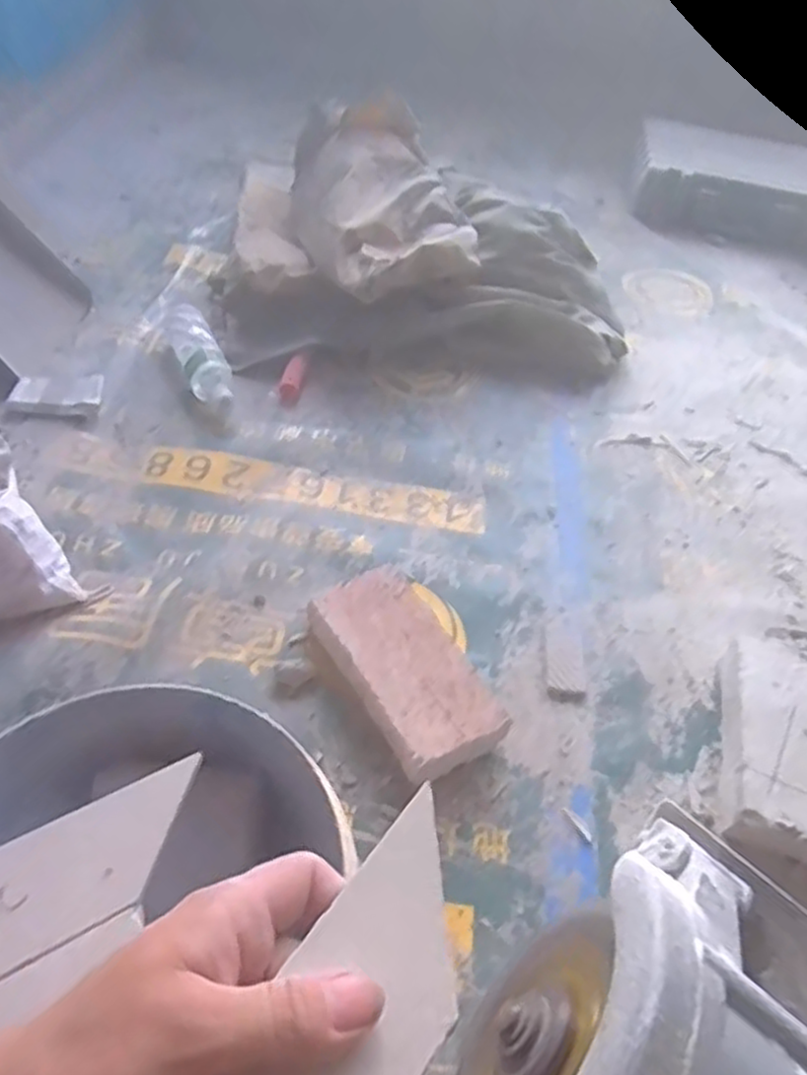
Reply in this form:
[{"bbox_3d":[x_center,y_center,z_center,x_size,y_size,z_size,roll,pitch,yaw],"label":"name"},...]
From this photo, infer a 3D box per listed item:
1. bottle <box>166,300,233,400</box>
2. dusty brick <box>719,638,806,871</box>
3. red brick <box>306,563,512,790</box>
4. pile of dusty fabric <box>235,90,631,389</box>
[{"bbox_3d":[-0.291,-0.260,1.031,0.056,0.057,0.243,-18,60,-19],"label":"bottle"},{"bbox_3d":[0.374,0.203,0.726,0.111,0.055,0.226,16,55,3],"label":"dusty brick"},{"bbox_3d":[-0.003,0.130,0.731,0.115,0.064,0.220,-22,61,-21],"label":"red brick"},{"bbox_3d":[0.041,-0.488,1.172,0.573,0.213,0.473,3,55,-6],"label":"pile of dusty fabric"}]

